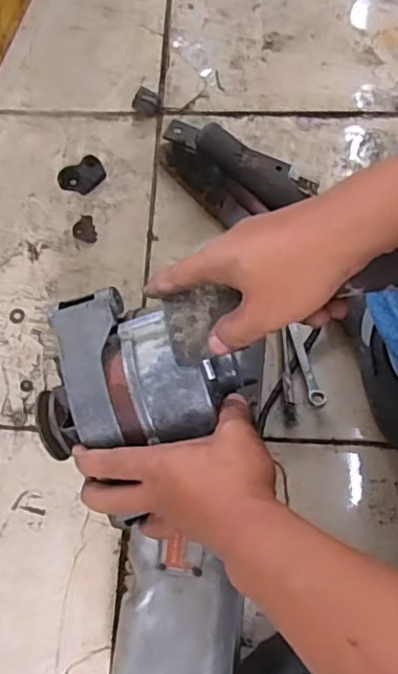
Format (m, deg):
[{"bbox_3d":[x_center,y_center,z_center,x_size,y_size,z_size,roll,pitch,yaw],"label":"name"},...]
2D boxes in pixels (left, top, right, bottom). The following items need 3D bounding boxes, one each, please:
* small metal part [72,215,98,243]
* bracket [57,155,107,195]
[{"bbox_3d":[-0.138,-0.128,0.723,0.027,0.004,0.035,-20,74,-5],"label":"small metal part"},{"bbox_3d":[-0.144,-0.198,0.744,0.057,0.011,0.041,-35,90,-7],"label":"bracket"}]

